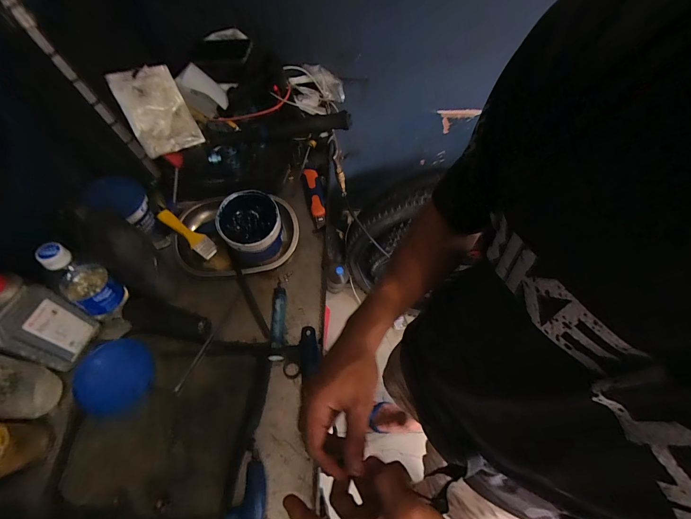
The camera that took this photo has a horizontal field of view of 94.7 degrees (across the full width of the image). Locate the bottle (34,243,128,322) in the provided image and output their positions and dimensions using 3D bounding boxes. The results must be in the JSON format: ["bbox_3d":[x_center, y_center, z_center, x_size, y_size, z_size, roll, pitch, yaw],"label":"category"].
[{"bbox_3d":[-0.376,0.033,0.457,0.052,0.150,0.061,33,63,16],"label":"bottle"}]

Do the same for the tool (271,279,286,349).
[{"bbox_3d":[-0.110,0.087,0.529,0.022,0.022,0.122,-1,59,-3],"label":"tool"}]

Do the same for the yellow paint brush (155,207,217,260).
[{"bbox_3d":[-0.281,-0.046,0.569,0.116,0.015,0.031,39,63,-3],"label":"yellow paint brush"}]

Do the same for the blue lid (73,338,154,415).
[{"bbox_3d":[-0.339,0.168,0.465,0.101,0.009,0.103,1,59,-2],"label":"blue lid"}]

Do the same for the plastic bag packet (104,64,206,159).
[{"bbox_3d":[-0.358,-0.283,0.608,0.109,0.025,0.154,-29,103,-25],"label":"plastic bag packet"}]

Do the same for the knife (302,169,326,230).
[{"bbox_3d":[-0.061,-0.132,0.649,0.037,0.015,0.157,-11,60,-9],"label":"knife"}]

